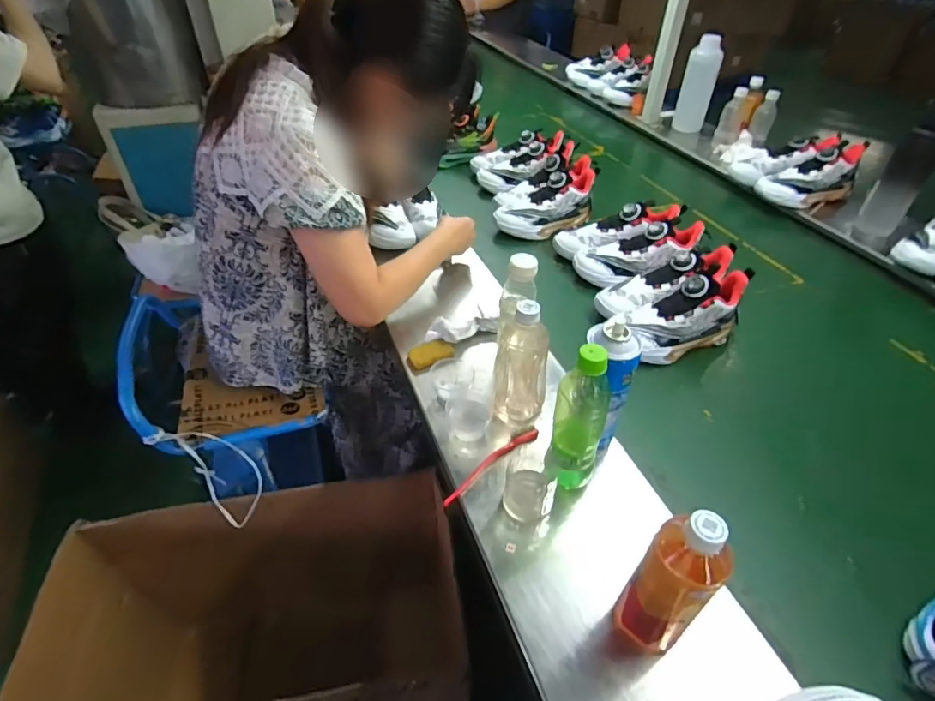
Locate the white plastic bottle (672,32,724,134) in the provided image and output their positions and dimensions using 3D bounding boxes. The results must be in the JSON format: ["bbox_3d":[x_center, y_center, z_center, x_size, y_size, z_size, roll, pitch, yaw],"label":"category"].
[{"bbox_3d":[0.707,-0.802,1.565,0.097,0.288,0.097,16,45,16],"label":"white plastic bottle"}]

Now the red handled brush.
[{"bbox_3d":[0.029,0.145,0.659,0.168,0.017,0.023,-31,51,-30],"label":"red handled brush"}]

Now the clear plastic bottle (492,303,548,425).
[{"bbox_3d":[0.073,0.024,0.676,0.069,0.183,0.059,4,42,4],"label":"clear plastic bottle"}]

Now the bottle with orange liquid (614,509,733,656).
[{"bbox_3d":[0.188,0.211,0.460,0.059,0.180,0.064,0,42,0],"label":"bottle with orange liquid"}]

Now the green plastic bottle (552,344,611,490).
[{"bbox_3d":[0.126,0.085,0.579,0.058,0.202,0.048,11,43,12],"label":"green plastic bottle"}]

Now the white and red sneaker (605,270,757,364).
[{"bbox_3d":[0.364,-0.065,0.851,0.211,0.119,0.095,-13,44,-14],"label":"white and red sneaker"}]

